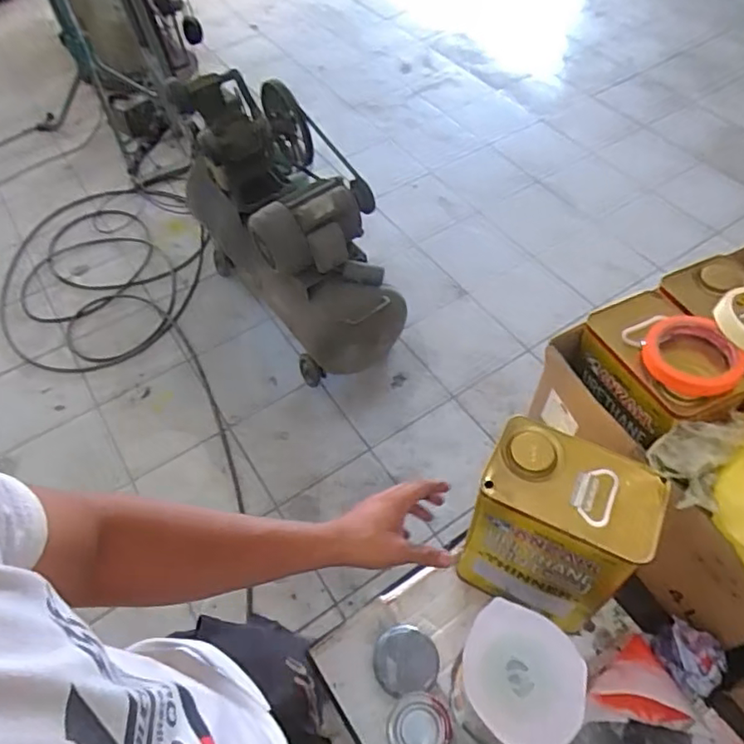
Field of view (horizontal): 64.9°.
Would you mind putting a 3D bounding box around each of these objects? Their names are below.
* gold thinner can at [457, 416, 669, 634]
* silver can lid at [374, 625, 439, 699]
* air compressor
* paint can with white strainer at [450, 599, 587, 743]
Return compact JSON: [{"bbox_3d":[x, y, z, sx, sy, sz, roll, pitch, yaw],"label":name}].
[{"bbox_3d":[0.198,0.173,0.657,0.167,0.223,0.123,21,59,17],"label":"gold thinner can"},{"bbox_3d":[0.041,0.347,0.702,0.075,0.013,0.073,-2,55,2],"label":"silver can lid"},{"bbox_3d":[-0.220,-0.372,1.576,0.314,0.596,0.729,-31,59,-17],"label":"air compressor"},{"bbox_3d":[0.146,0.330,0.615,0.114,0.157,0.114,-2,55,2],"label":"paint can with white strainer"}]

